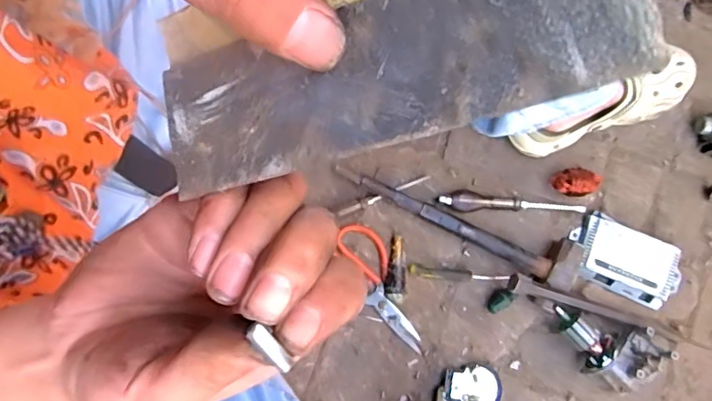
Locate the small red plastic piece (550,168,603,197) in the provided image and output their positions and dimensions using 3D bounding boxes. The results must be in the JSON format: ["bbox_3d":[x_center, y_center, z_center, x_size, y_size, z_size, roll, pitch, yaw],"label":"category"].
[{"bbox_3d":[0.312,-0.024,0.752,0.065,0.034,0.036,1,79,-1],"label":"small red plastic piece"}]

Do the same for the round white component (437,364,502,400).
[{"bbox_3d":[0.156,0.255,0.722,0.082,0.016,0.063,14,79,1],"label":"round white component"}]

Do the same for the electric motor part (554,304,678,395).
[{"bbox_3d":[0.336,0.203,0.709,0.149,0.059,0.085,15,79,1],"label":"electric motor part"}]

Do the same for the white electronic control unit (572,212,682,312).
[{"bbox_3d":[0.377,0.084,0.742,0.150,0.022,0.091,26,80,3],"label":"white electronic control unit"}]

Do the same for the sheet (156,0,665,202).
[{"bbox_3d":[-0.001,-0.041,0.140,0.136,0.014,0.057,-15,78,30],"label":"sheet"}]

